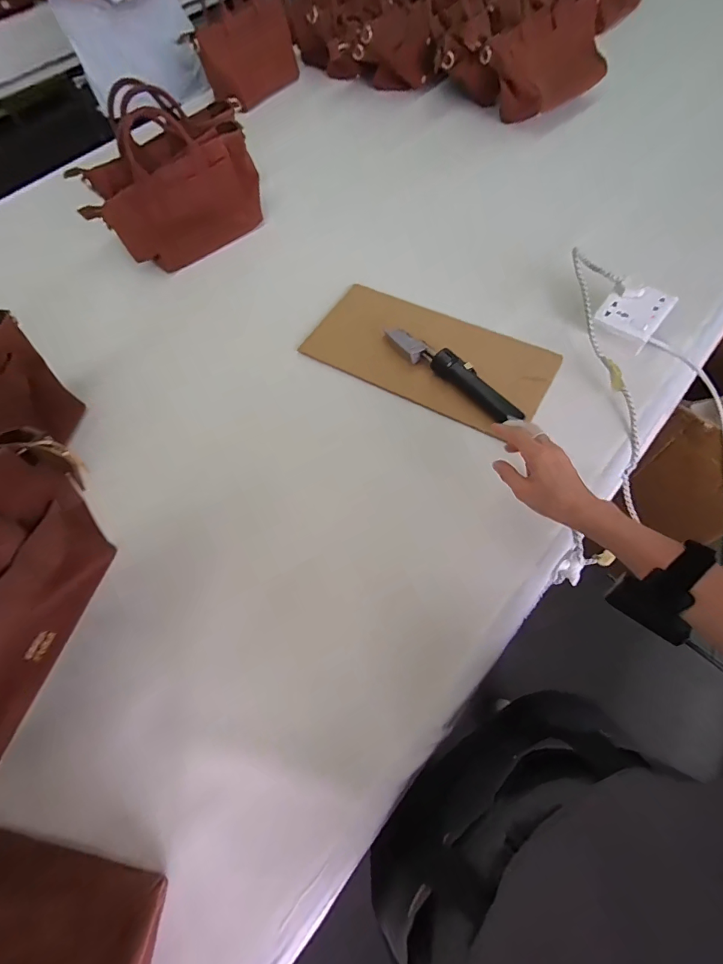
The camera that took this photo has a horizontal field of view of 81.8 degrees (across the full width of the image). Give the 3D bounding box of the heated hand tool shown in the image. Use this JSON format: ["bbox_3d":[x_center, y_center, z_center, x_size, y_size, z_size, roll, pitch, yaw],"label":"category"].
[{"bbox_3d":[0.134,-0.171,0.641,0.040,0.030,0.247,-42,67,-17],"label":"heated hand tool"}]

